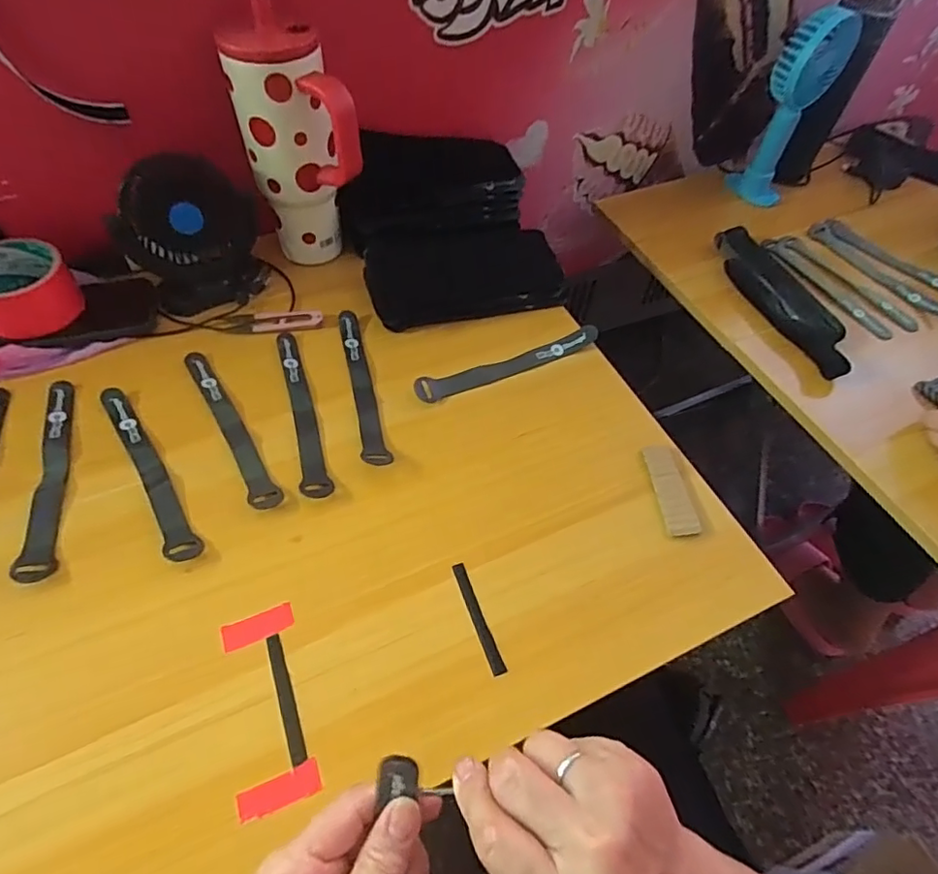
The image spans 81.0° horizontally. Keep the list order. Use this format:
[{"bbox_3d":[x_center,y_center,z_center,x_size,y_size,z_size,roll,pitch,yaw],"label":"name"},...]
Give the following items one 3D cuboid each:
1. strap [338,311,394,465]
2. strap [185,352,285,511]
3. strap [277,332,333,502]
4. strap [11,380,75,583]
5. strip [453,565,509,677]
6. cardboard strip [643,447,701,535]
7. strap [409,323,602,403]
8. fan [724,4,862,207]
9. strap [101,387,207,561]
[{"bbox_3d":[-0.099,-0.052,0.509,0.024,0.010,0.186,-11,56,-11],"label":"strap"},{"bbox_3d":[-0.212,-0.011,0.483,0.024,0.005,0.192,-28,61,-21],"label":"strap"},{"bbox_3d":[-0.151,-0.027,0.494,0.022,0.004,0.189,-14,57,-13],"label":"strap"},{"bbox_3d":[-0.339,0.026,0.447,0.026,0.006,0.193,-10,56,-11],"label":"strap"},{"bbox_3d":[0.007,0.130,0.400,0.010,0.004,0.083,-16,57,-15],"label":"strip"},{"bbox_3d":[0.170,0.044,0.462,0.027,0.006,0.081,-5,55,-7],"label":"cardboard strip"},{"bbox_3d":[0.041,-0.071,0.530,0.189,0.014,0.024,-19,58,-17],"label":"strap"},{"bbox_3d":[0.404,-0.412,0.692,0.078,0.201,0.074,23,57,12],"label":"fan"},{"bbox_3d":[-0.266,0.025,0.452,0.023,0.006,0.191,-30,62,-22],"label":"strap"}]

